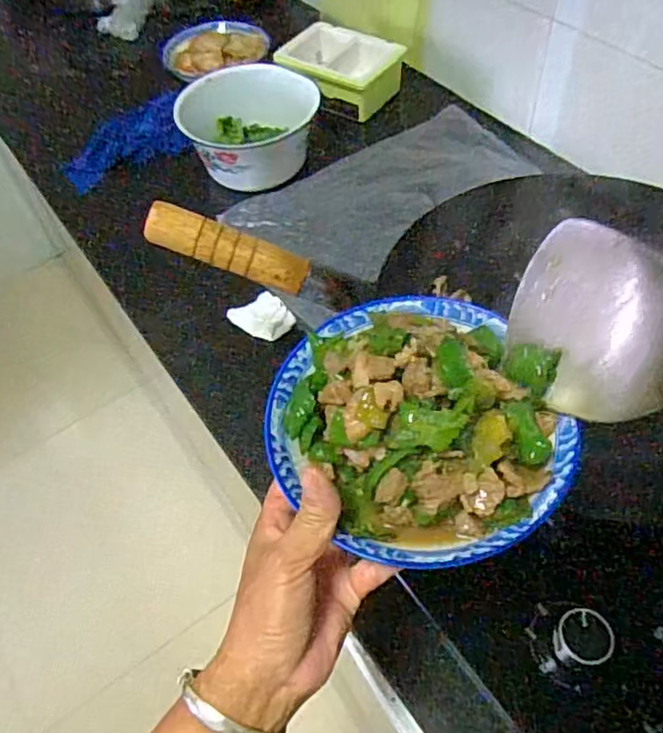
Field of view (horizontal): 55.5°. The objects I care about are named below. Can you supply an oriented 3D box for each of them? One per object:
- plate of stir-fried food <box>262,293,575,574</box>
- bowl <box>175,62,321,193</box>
[{"bbox_3d":[0.044,0.023,0.358,0.156,0.047,0.171,-2,54,2],"label":"plate of stir-fried food"},{"bbox_3d":[-0.115,-0.311,0.833,0.148,0.079,0.161,-32,59,-18],"label":"bowl"}]

